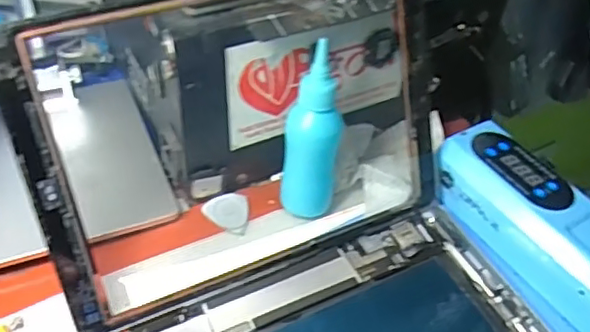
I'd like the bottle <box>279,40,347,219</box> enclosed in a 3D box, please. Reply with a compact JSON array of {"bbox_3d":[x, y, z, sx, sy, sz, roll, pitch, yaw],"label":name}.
[{"bbox_3d":[0.013,-0.021,0.371,0.033,0.108,0.032,3,44,-3],"label":"bottle"}]

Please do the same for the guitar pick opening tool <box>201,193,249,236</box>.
[{"bbox_3d":[-0.046,0.030,0.398,0.029,0.004,0.029,8,55,-2],"label":"guitar pick opening tool"}]

